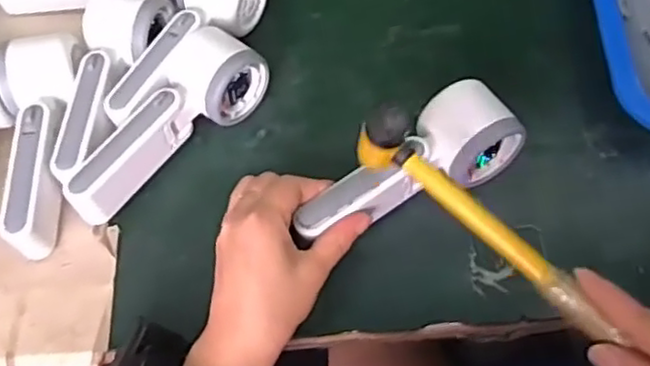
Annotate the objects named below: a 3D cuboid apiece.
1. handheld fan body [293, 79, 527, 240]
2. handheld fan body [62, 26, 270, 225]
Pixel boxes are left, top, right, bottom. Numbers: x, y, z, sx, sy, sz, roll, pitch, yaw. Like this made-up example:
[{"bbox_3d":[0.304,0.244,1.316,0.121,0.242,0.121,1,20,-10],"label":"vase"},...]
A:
[{"bbox_3d":[0.053,-0.011,0.449,0.162,0.041,0.057,-26,64,-13],"label":"handheld fan body"},{"bbox_3d":[-0.110,-0.039,0.476,0.054,0.049,0.164,30,65,18],"label":"handheld fan body"}]

